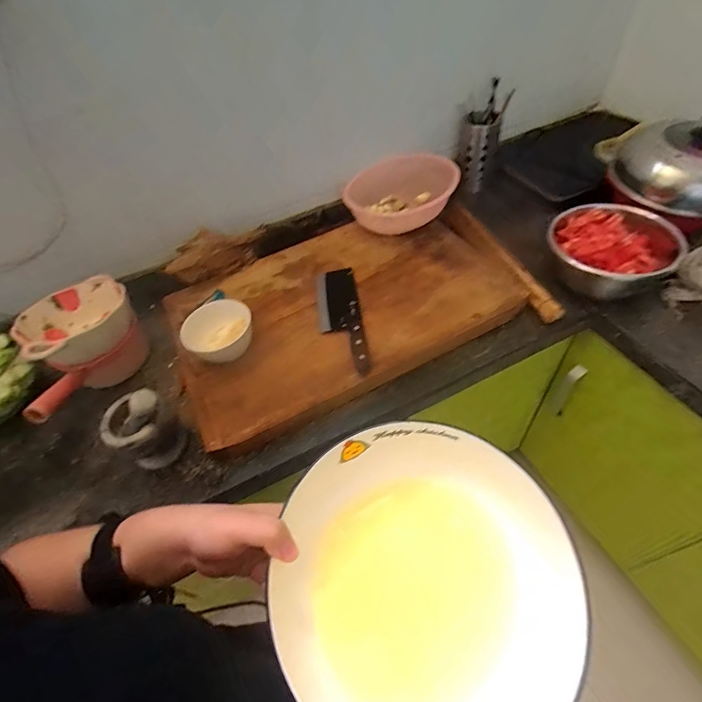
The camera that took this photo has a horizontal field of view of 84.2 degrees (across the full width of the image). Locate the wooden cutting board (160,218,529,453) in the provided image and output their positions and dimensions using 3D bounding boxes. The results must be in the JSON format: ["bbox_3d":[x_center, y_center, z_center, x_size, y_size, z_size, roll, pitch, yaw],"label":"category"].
[{"bbox_3d":[-0.035,-0.101,0.794,0.646,0.046,0.423,-24,55,-12],"label":"wooden cutting board"}]

